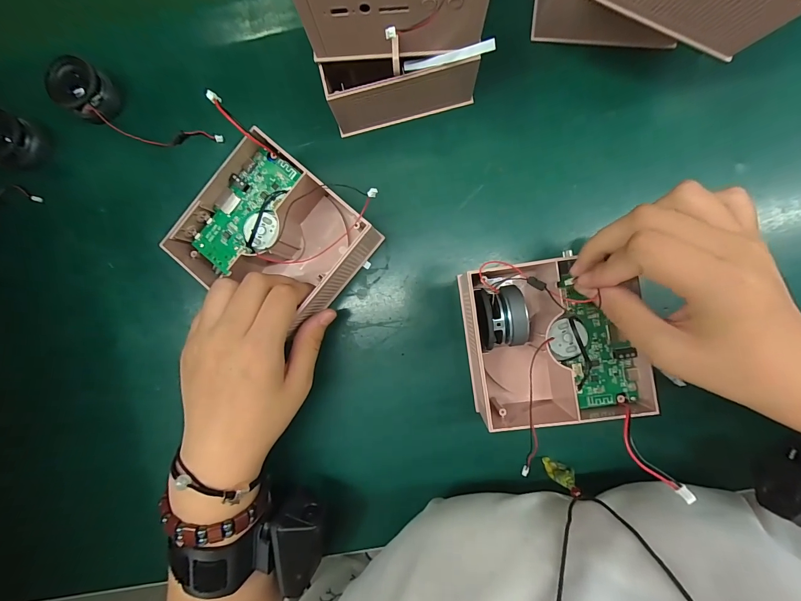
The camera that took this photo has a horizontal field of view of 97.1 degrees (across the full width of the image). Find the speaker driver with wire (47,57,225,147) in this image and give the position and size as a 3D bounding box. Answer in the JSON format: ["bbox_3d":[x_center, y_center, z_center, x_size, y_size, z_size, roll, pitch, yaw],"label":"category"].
[{"bbox_3d":[-0.198,-0.136,0.258,0.119,0.026,0.035,28,92,4],"label":"speaker driver with wire"}]

